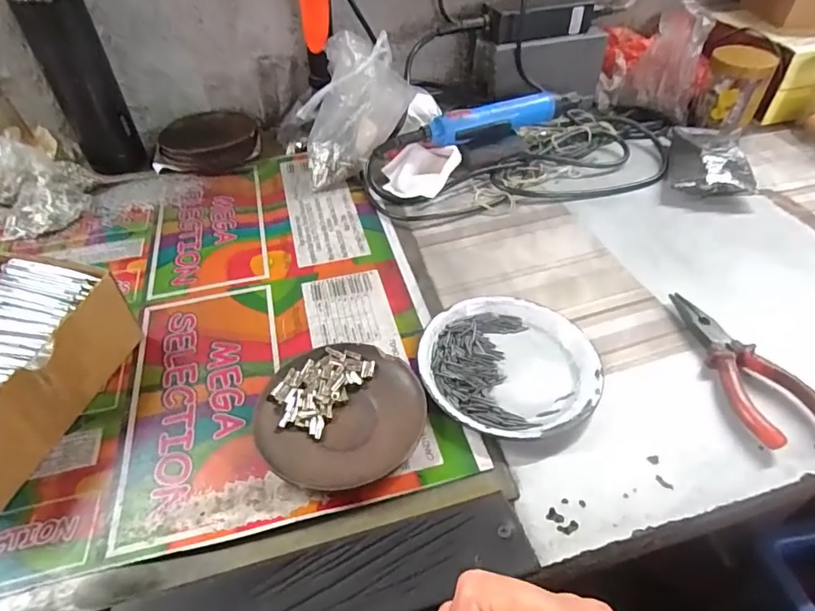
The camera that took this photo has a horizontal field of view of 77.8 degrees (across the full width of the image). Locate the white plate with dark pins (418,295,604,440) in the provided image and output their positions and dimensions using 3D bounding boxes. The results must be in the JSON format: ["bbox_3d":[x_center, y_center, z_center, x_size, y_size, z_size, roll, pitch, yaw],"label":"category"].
[{"bbox_3d":[0.076,0.043,0.389,0.132,0.016,0.131,0,45,0],"label":"white plate with dark pins"}]

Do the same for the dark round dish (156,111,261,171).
[{"bbox_3d":[-0.249,-0.207,0.637,0.119,0.031,0.112,0,45,0],"label":"dark round dish"}]

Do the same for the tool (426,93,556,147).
[{"bbox_3d":[0.100,-0.219,0.594,0.163,0.029,0.029,-17,47,-16],"label":"tool"}]

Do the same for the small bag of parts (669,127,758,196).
[{"bbox_3d":[0.353,-0.170,0.590,0.087,0.038,0.137,14,46,14],"label":"small bag of parts"}]

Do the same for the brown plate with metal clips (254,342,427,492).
[{"bbox_3d":[-0.046,0.075,0.355,0.110,0.016,0.109,0,45,0],"label":"brown plate with metal clips"}]

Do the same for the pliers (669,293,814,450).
[{"bbox_3d":[0.257,0.043,0.390,0.052,0.021,0.142,-5,45,-5],"label":"pliers"}]

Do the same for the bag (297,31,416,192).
[{"bbox_3d":[-0.056,-0.214,0.565,0.122,0.137,0.072,-12,46,-12],"label":"bag"}]

